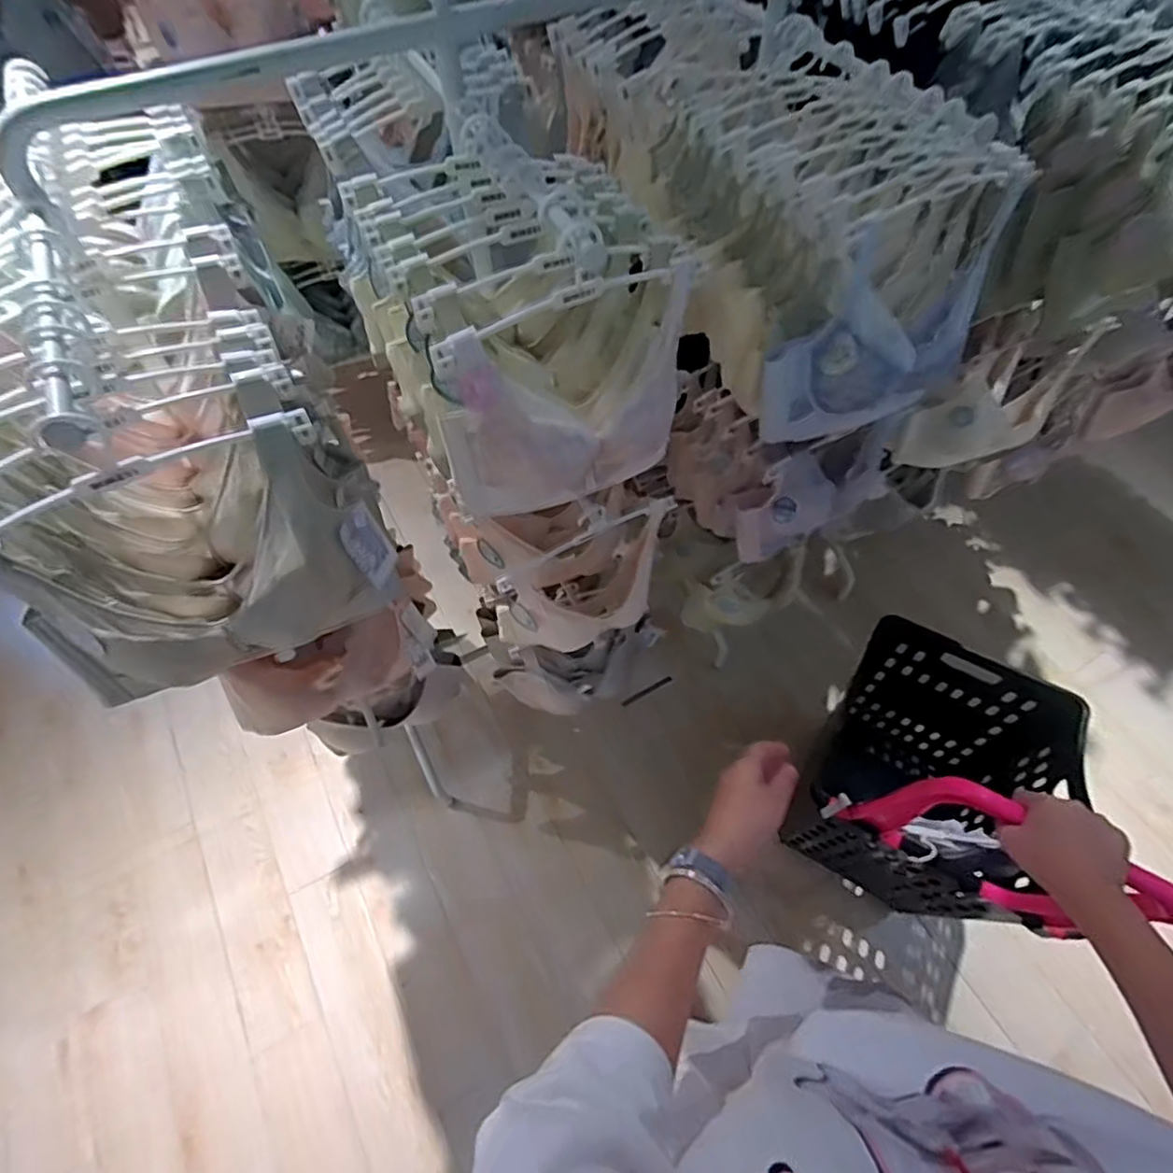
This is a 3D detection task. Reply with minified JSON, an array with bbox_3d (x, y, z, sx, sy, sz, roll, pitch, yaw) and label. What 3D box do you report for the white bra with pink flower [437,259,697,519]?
[{"bbox_3d":[-0.011,-0.176,0.629,0.264,0.212,0.100,-18,64,-8],"label":"white bra with pink flower"}]

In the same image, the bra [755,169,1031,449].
[{"bbox_3d":[0.359,-0.296,0.729,0.290,0.217,0.121,-33,67,-15],"label":"bra"}]

